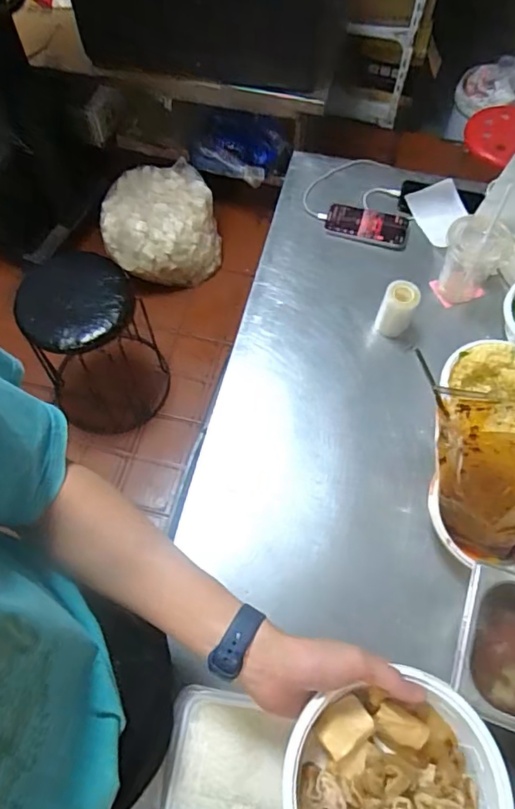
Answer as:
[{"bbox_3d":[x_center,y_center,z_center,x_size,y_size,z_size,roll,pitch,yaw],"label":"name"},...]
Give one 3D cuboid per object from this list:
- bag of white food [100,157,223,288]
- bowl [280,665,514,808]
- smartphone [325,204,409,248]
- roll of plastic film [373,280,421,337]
[{"bbox_3d":[-0.315,-0.587,1.806,0.369,0.273,0.324,-3,64,-2],"label":"bag of white food"},{"bbox_3d":[0.108,0.306,0.421,0.169,0.062,0.149,-15,65,-8],"label":"bowl"},{"bbox_3d":[0.196,-0.323,0.961,0.143,0.016,0.069,12,77,5],"label":"smartphone"},{"bbox_3d":[0.215,-0.147,0.833,0.052,0.081,0.051,0,64,-1],"label":"roll of plastic film"}]

